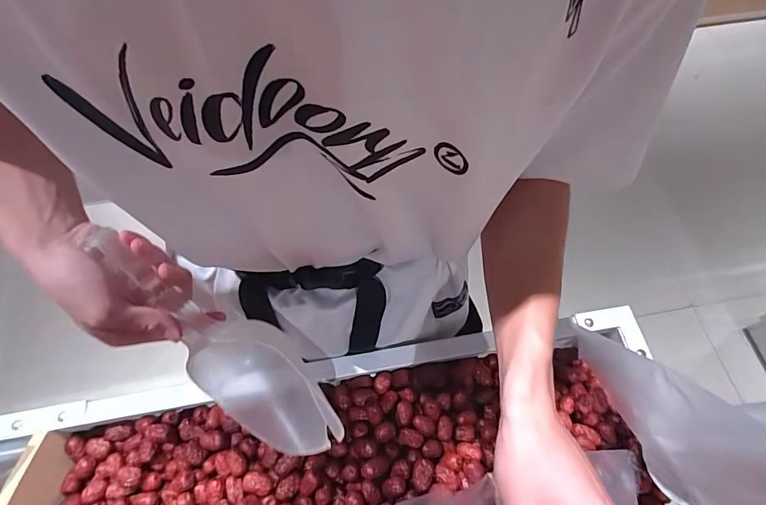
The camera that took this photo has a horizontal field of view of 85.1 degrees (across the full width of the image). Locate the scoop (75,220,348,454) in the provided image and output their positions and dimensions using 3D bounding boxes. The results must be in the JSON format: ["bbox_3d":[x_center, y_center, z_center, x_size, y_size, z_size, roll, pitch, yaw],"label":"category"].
[{"bbox_3d":[-0.150,0.087,0.390,0.082,0.064,0.289,-48,112,-19],"label":"scoop"}]

